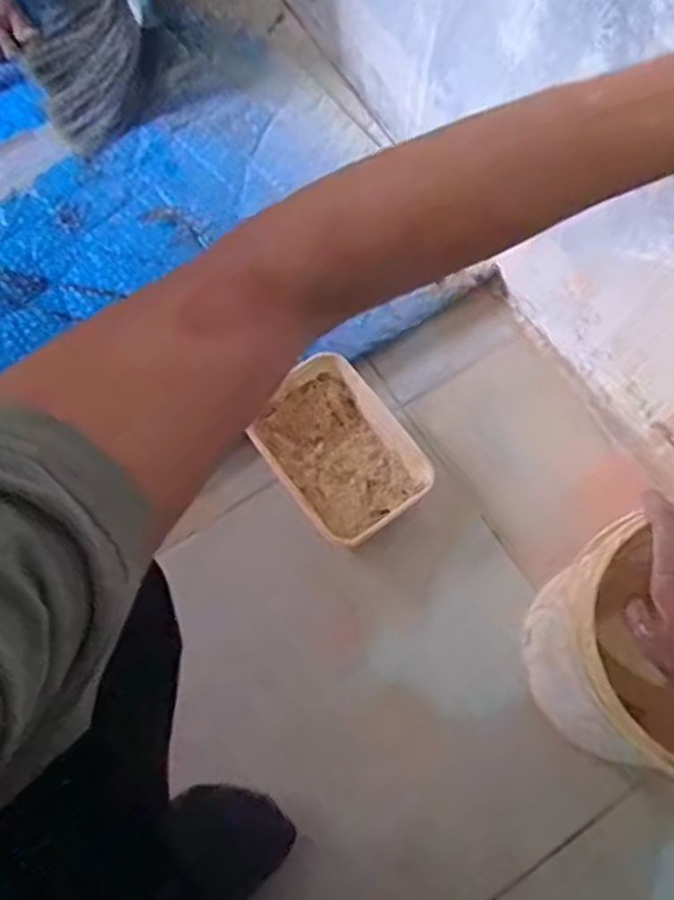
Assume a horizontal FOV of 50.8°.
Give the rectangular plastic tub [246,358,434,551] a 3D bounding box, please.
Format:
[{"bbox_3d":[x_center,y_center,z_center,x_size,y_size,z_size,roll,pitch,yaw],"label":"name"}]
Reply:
[{"bbox_3d":[0.003,0.002,0.684,0.126,0.052,0.173,-36,75,-13],"label":"rectangular plastic tub"}]

